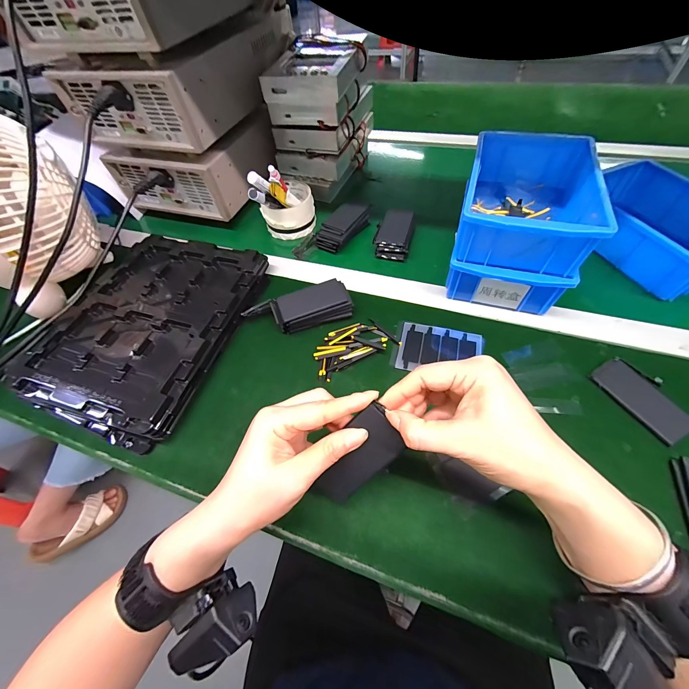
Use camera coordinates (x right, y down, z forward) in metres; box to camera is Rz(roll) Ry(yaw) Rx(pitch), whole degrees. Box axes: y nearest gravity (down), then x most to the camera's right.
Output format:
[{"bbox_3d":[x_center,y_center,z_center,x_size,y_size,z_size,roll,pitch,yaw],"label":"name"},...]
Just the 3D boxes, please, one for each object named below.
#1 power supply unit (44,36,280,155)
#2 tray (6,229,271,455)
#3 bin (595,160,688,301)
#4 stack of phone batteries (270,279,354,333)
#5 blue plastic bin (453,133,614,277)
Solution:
[{"bbox_3d":[-0.254,-0.422,0.471,0.208,0.093,0.292,15,60,15],"label":"power supply unit"},{"bbox_3d":[-0.251,-0.034,0.392,0.228,0.028,0.283,17,60,14],"label":"tray"},{"bbox_3d":[0.419,-0.161,0.402,0.136,0.061,0.196,-20,58,-9],"label":"bin"},{"bbox_3d":[-0.042,-0.050,0.392,0.098,0.026,0.049,-17,58,-8],"label":"stack of phone batteries"},{"bbox_3d":[0.214,-0.179,0.358,0.132,0.060,0.207,10,59,12],"label":"blue plastic bin"}]

